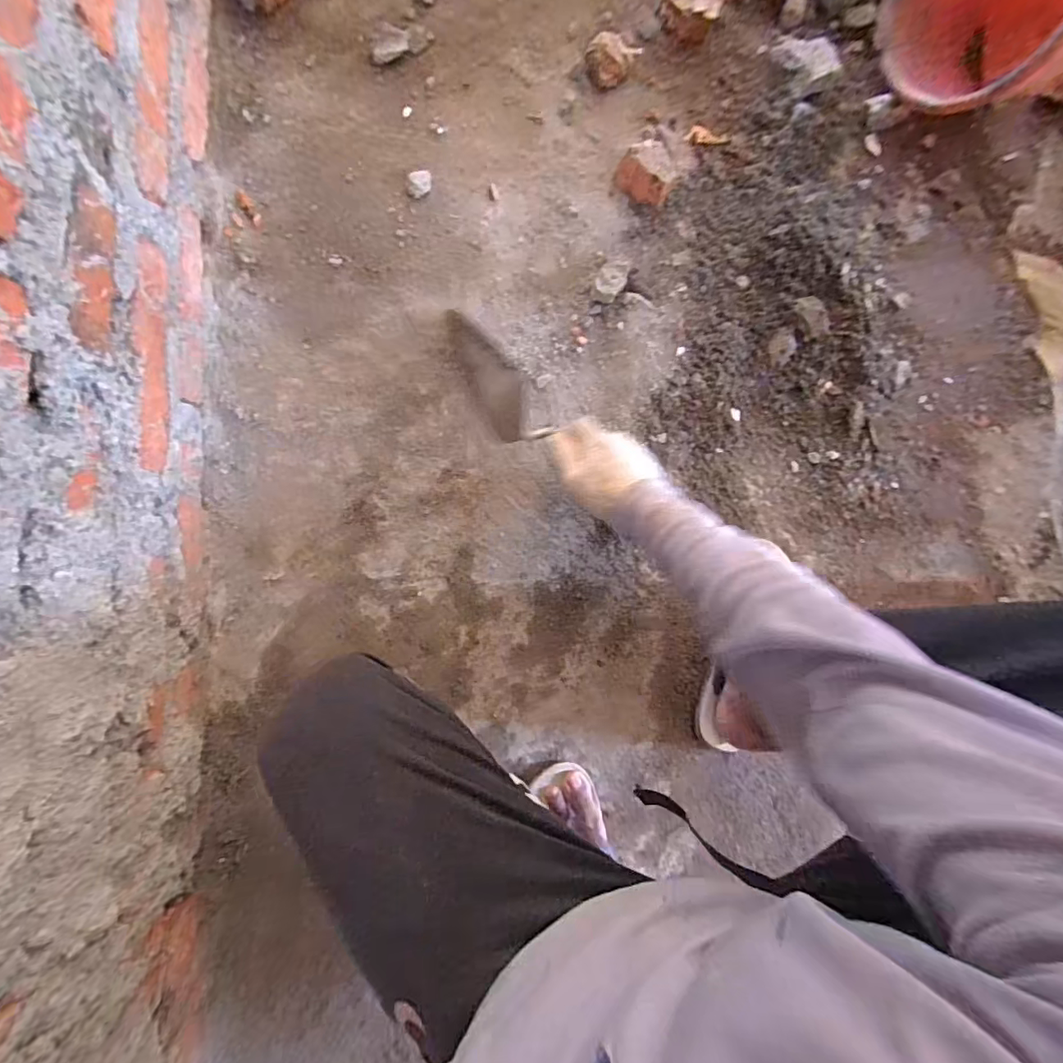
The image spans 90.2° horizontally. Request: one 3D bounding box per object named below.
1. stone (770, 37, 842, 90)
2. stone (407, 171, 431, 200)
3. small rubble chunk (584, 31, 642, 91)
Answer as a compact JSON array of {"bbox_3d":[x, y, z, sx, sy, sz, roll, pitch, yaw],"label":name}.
[{"bbox_3d":[0.330,-0.567,0.634,0.057,0.030,0.067,-29,94,-5],"label":"stone"},{"bbox_3d":[-0.125,-0.389,0.593,0.025,0.007,0.029,4,91,-7],"label":"stone"},{"bbox_3d":[0.089,-0.545,0.611,0.051,0.026,0.049,0,91,-7],"label":"small rubble chunk"}]

